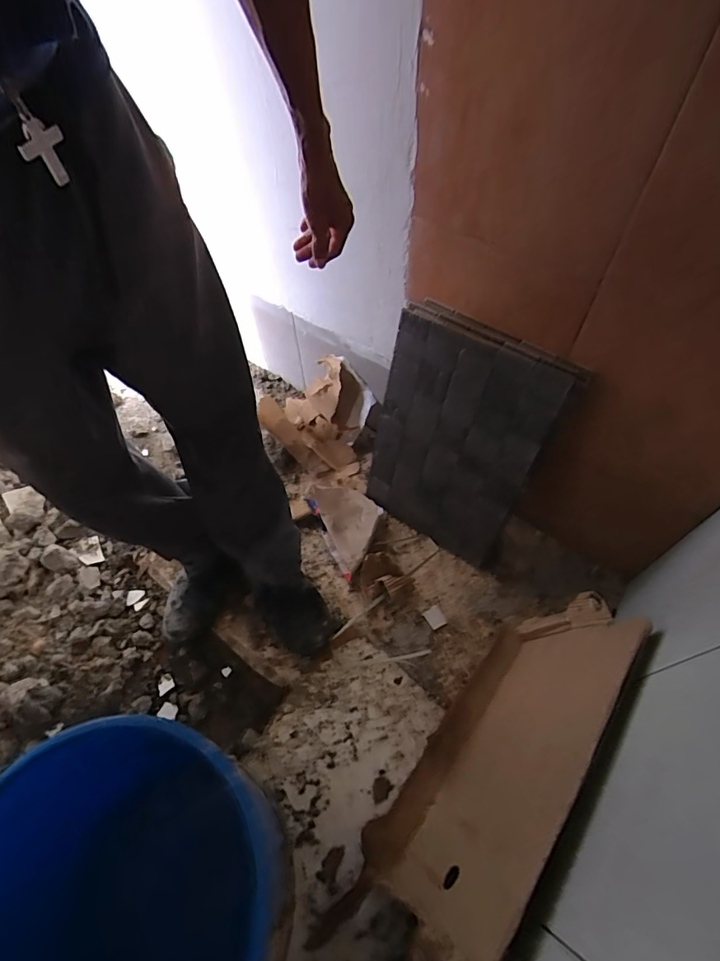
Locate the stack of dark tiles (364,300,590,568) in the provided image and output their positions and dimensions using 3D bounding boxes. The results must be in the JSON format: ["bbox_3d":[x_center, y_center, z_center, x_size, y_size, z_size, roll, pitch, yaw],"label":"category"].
[{"bbox_3d":[0.160,-0.064,0.862,0.308,0.457,0.035,35,46,22],"label":"stack of dark tiles"}]

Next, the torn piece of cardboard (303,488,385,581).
[{"bbox_3d":[-0.022,0.089,1.013,0.133,0.033,0.210,-21,58,-11],"label":"torn piece of cardboard"}]

